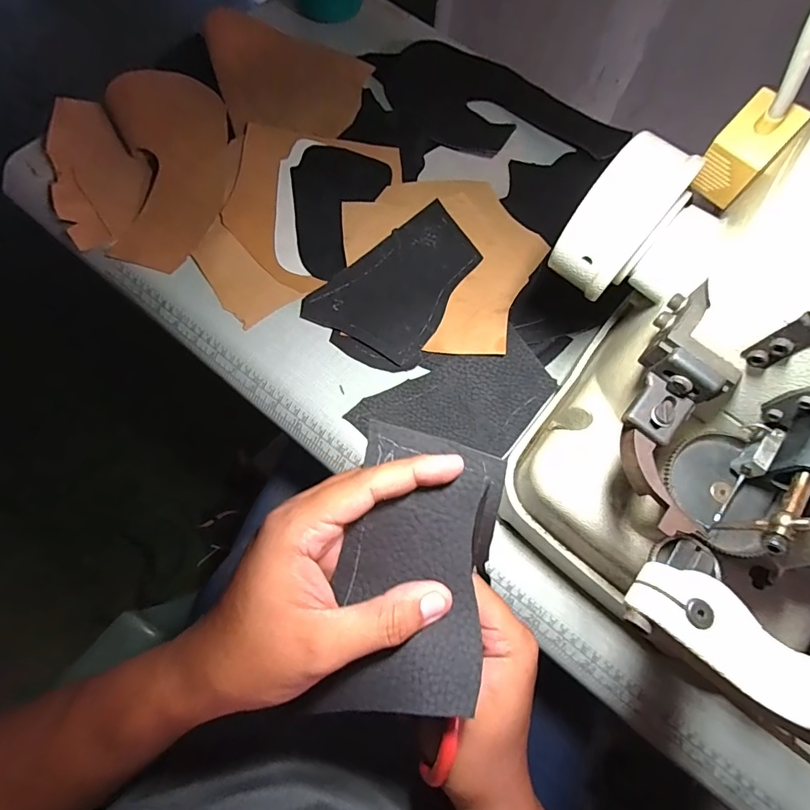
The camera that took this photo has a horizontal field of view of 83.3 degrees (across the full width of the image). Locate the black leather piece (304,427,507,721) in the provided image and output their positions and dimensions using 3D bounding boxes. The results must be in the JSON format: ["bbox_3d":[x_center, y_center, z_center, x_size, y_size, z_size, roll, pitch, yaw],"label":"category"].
[{"bbox_3d":[0.006,0.091,0.242,0.081,0.026,0.146,13,76,4],"label":"black leather piece"}]

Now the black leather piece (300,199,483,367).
[{"bbox_3d":[0.001,-0.105,0.421,0.161,0.008,0.101,-38,81,-9],"label":"black leather piece"}]

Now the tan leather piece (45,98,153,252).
[{"bbox_3d":[-0.303,-0.232,0.454,0.088,0.026,0.160,-15,71,-9],"label":"tan leather piece"}]

